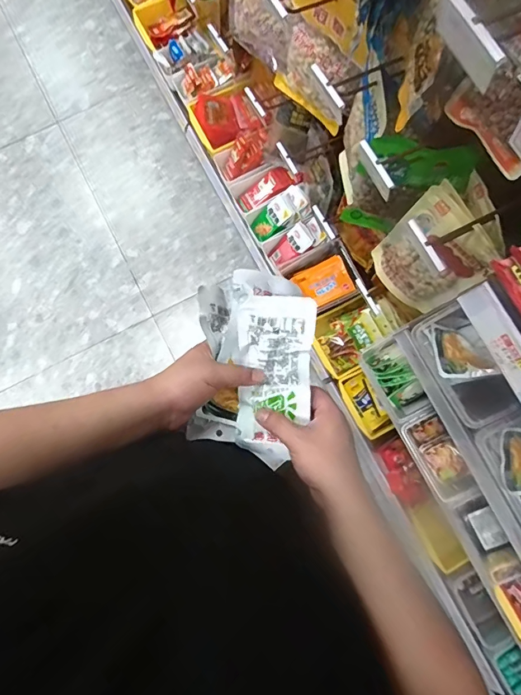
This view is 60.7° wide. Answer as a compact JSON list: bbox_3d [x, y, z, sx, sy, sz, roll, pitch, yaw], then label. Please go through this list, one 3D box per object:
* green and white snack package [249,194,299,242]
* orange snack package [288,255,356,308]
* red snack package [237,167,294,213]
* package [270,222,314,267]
[{"bbox_3d":[0.034,-0.359,1.254,0.130,0.026,0.088,-35,87,20],"label":"green and white snack package"},{"bbox_3d":[0.169,-0.177,1.212,0.140,0.038,0.110,-23,81,-3],"label":"orange snack package"},{"bbox_3d":[0.018,-0.453,1.288,0.170,0.042,0.075,-35,82,-5],"label":"red snack package"},{"bbox_3d":[0.086,-0.281,1.250,0.131,0.013,0.070,-40,84,17],"label":"package"}]

